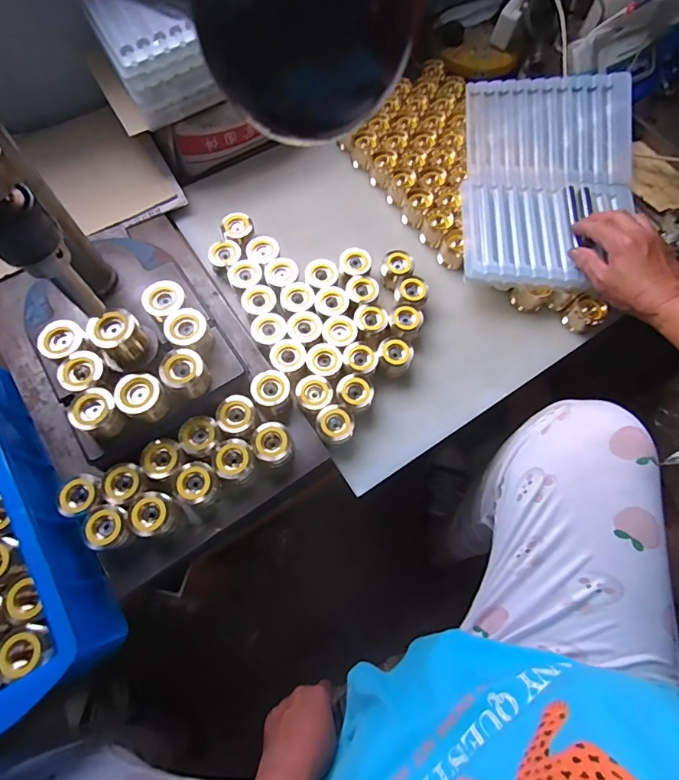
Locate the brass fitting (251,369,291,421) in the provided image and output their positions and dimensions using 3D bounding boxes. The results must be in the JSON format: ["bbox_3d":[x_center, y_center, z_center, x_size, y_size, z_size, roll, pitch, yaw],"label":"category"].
[{"bbox_3d":[-0.073,0.003,0.468,0.040,0.032,0.047,-27,72,-10],"label":"brass fitting"}]

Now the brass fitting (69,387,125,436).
[{"bbox_3d":[-0.228,0.021,0.408,0.033,0.039,0.036,-5,69,-3],"label":"brass fitting"}]

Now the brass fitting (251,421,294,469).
[{"bbox_3d":[-0.070,0.057,0.451,0.039,0.040,0.046,-8,70,-3],"label":"brass fitting"}]

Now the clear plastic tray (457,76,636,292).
[{"bbox_3d":[0.276,-0.282,0.562,0.218,0.024,0.314,3,73,2],"label":"clear plastic tray"}]

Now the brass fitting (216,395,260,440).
[{"bbox_3d":[-0.108,0.030,0.459,0.038,0.031,0.042,18,70,6],"label":"brass fitting"}]

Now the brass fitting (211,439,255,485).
[{"bbox_3d":[-0.108,0.076,0.450,0.037,0.048,0.041,-35,74,-13],"label":"brass fitting"}]

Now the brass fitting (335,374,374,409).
[{"bbox_3d":[0.018,0.006,0.495,0.038,0.039,0.039,0,69,0],"label":"brass fitting"}]

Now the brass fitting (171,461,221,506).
[{"bbox_3d":[-0.144,0.095,0.433,0.042,0.044,0.039,0,69,0],"label":"brass fitting"}]

